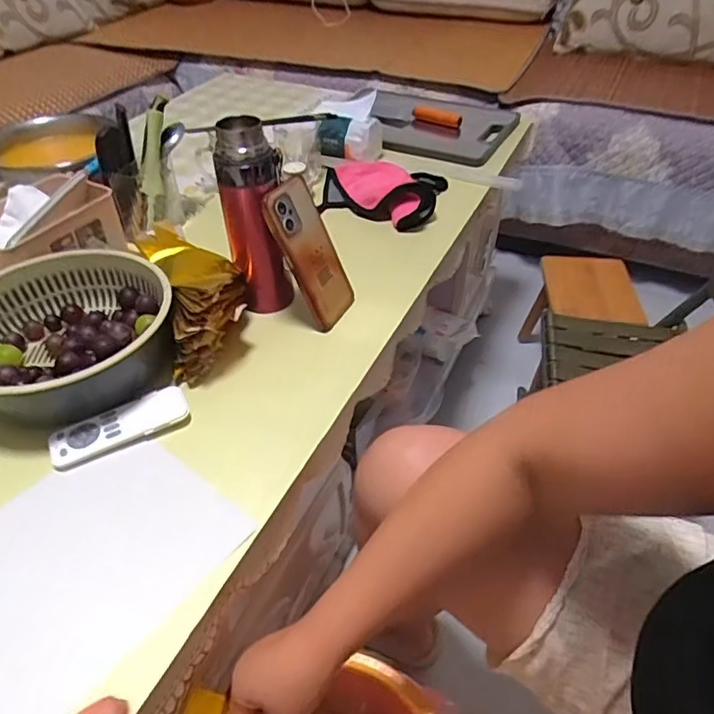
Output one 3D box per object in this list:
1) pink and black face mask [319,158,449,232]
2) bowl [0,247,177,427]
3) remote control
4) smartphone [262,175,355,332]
[{"bbox_3d":[0.033,-0.269,0.866,0.188,0.047,0.157,13,44,14],"label":"pink and black face mask"},{"bbox_3d":[-0.300,-0.021,0.580,0.212,0.079,0.216,0,42,0],"label":"bowl"},{"bbox_3d":[-0.227,0.068,0.531,0.127,0.012,0.048,-23,47,-23],"label":"remote control"},{"bbox_3d":[-0.051,-0.116,0.623,0.016,0.163,0.072,-2,36,34],"label":"smartphone"}]

